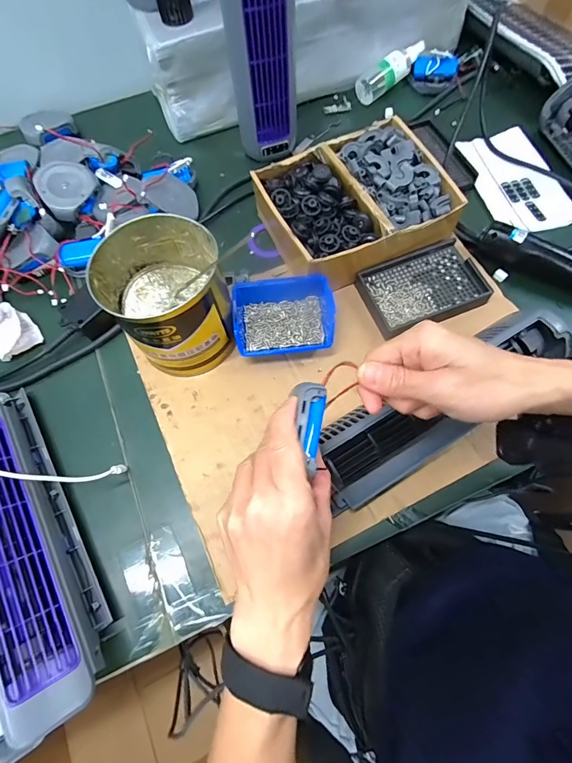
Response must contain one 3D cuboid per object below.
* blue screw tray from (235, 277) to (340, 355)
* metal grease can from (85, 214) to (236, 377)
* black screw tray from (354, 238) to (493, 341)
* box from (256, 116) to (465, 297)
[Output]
[{"bbox_3d":[-0.002,-0.074,0.434,0.112,0.041,0.087,-6,68,1],"label":"blue screw tray"},{"bbox_3d":[-0.121,-0.087,0.403,0.118,0.112,0.125,-23,69,-6],"label":"metal grease can"},{"bbox_3d":[0.164,-0.115,0.457,0.135,0.026,0.093,-19,68,-6],"label":"black screw tray"},{"bbox_3d":[0.083,-0.220,0.473,0.211,0.071,0.181,-27,69,-9],"label":"box"}]

